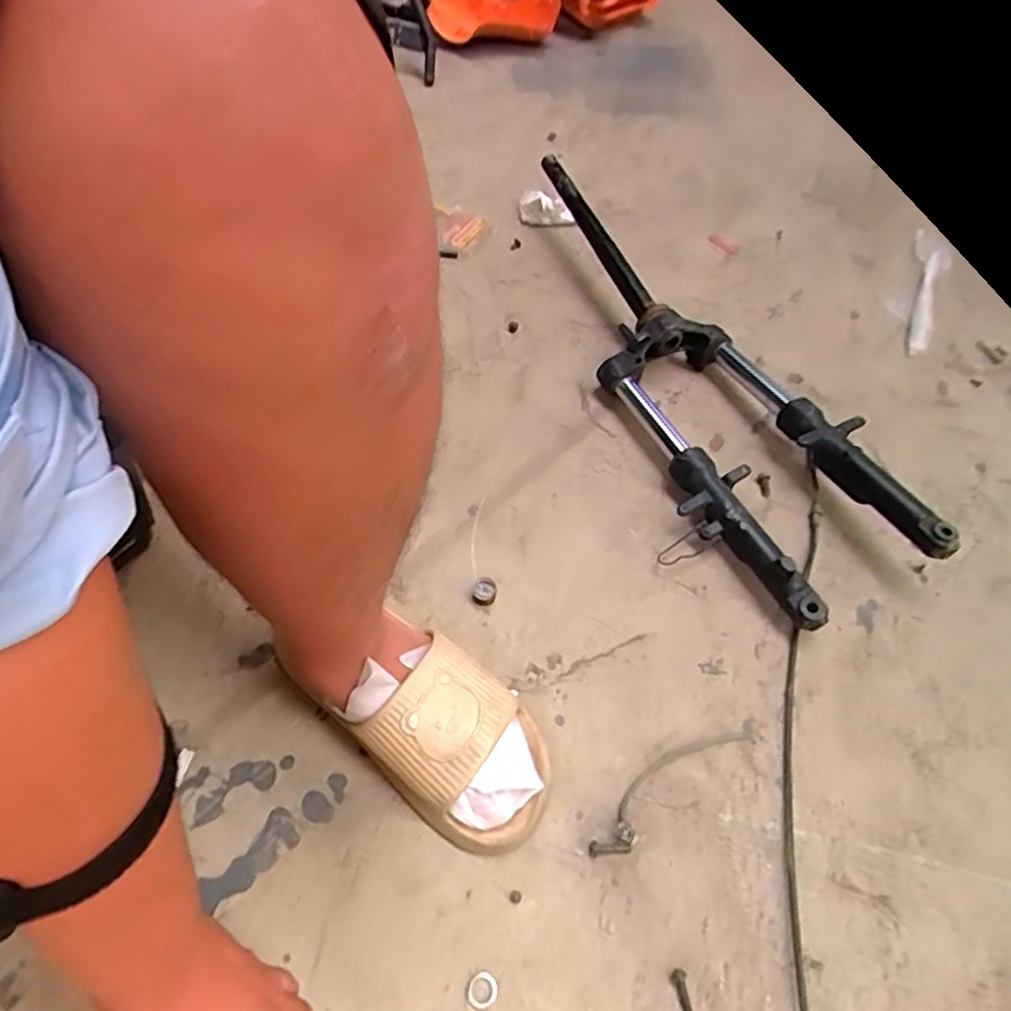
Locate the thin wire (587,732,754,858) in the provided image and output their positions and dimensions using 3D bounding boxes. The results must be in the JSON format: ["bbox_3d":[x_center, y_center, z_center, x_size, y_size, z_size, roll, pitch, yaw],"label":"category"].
[{"bbox_3d":[0.138,0.234,0.549,0.175,0.012,0.037,-32,65,-20],"label":"thin wire"}]

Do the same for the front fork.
[{"bbox_3d":[0.205,-0.185,0.760,0.205,0.100,0.677,-21,61,-15],"label":"front fork"}]

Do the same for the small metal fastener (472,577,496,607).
[{"bbox_3d":[-0.020,0.085,0.633,0.023,0.013,0.026,11,58,4],"label":"small metal fastener"}]

